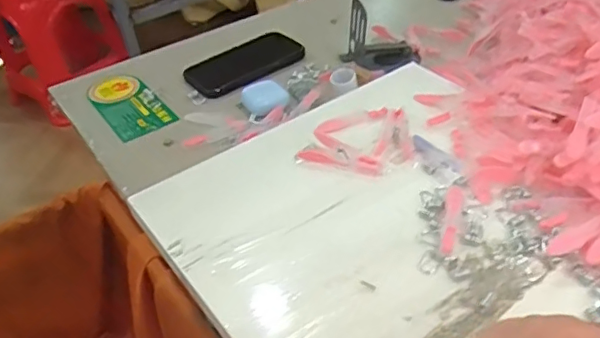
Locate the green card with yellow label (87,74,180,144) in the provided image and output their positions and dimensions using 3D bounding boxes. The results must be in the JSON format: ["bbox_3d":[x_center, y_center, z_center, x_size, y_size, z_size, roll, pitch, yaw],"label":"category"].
[{"bbox_3d":[-0.206,-0.078,0.670,0.067,0.009,0.140,-33,48,-21],"label":"green card with yellow label"}]

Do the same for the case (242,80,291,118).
[{"bbox_3d":[-0.038,-0.081,0.635,0.049,0.016,0.042,-24,44,-20],"label":"case"}]

